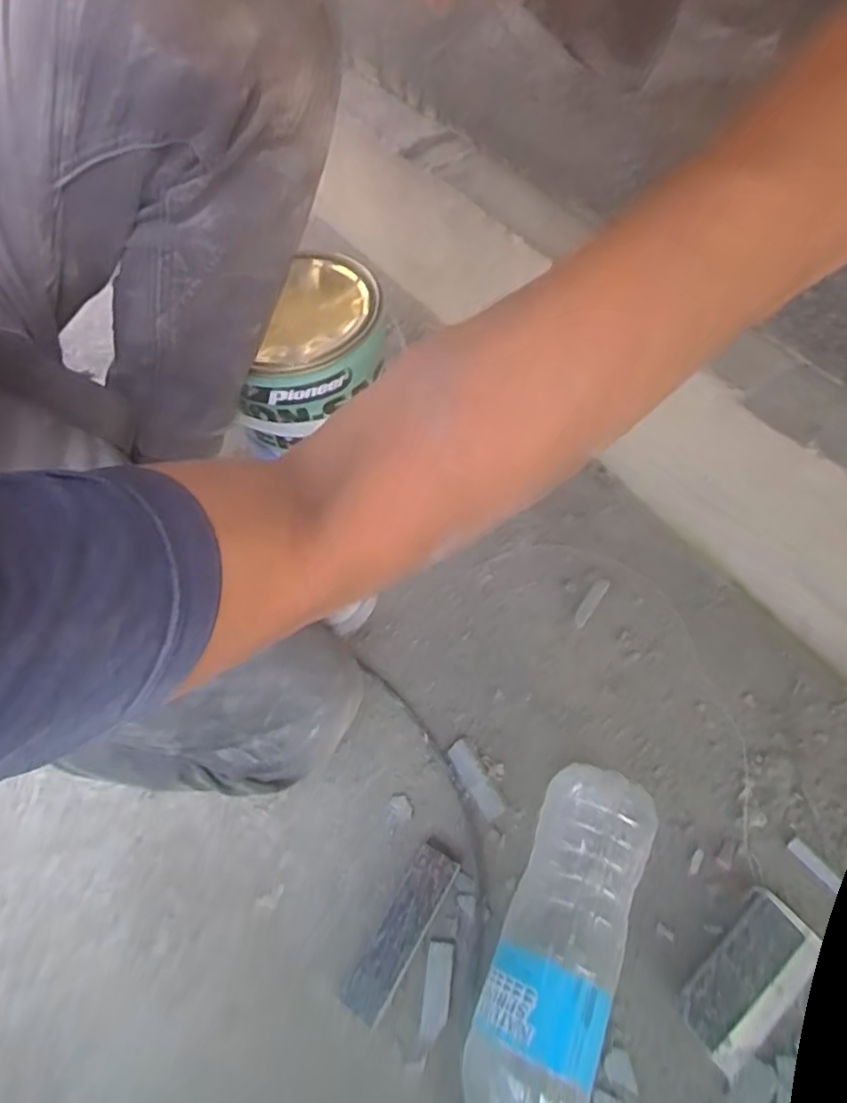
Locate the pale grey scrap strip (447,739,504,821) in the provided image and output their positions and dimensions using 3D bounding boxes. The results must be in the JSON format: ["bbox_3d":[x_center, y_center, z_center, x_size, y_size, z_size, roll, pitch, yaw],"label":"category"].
[{"bbox_3d":[0.041,0.184,0.523,0.019,0.005,0.065,-27,58,-13],"label":"pale grey scrap strip"}]

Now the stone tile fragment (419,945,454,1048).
[{"bbox_3d":[0.009,0.304,0.446,0.019,0.004,0.060,5,43,9],"label":"stone tile fragment"}]

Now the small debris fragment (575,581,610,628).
[{"bbox_3d":[0.156,0.047,0.607,0.013,0.004,0.054,29,64,22],"label":"small debris fragment"}]

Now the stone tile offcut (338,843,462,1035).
[{"bbox_3d":[-0.017,0.270,0.461,0.030,0.014,0.115,25,62,20],"label":"stone tile offcut"}]

